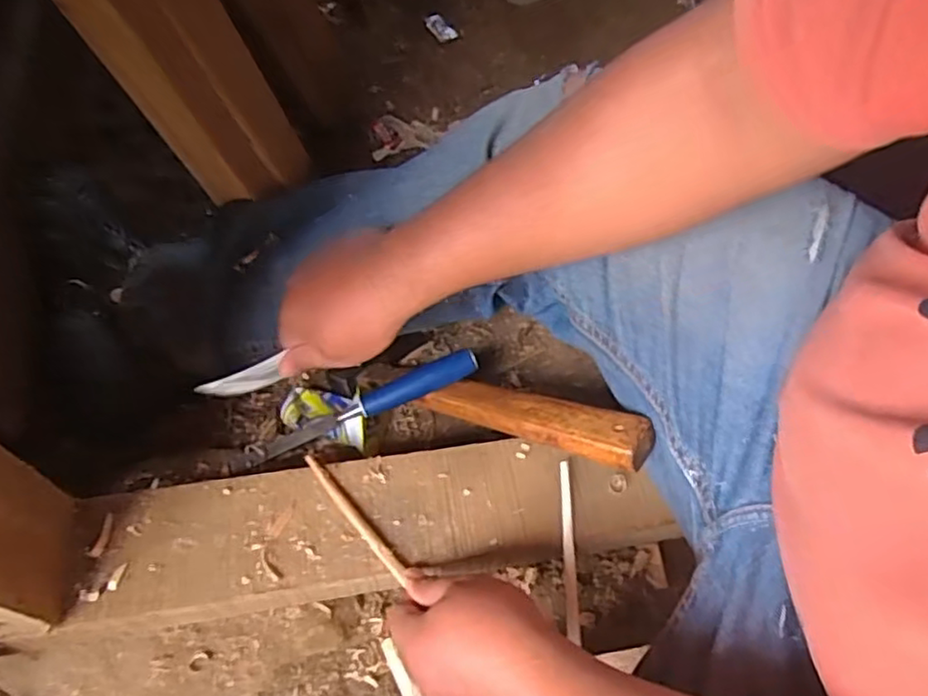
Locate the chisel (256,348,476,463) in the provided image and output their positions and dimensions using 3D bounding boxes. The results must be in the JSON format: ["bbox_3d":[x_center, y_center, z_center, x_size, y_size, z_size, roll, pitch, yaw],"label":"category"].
[{"bbox_3d":[-0.080,0.048,0.572,0.195,0.018,0.021,-24,63,-2],"label":"chisel"}]

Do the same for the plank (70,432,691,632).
[{"bbox_3d":[-0.062,0.130,0.500,0.430,0.021,0.097,-7,60,-8],"label":"plank"}]

